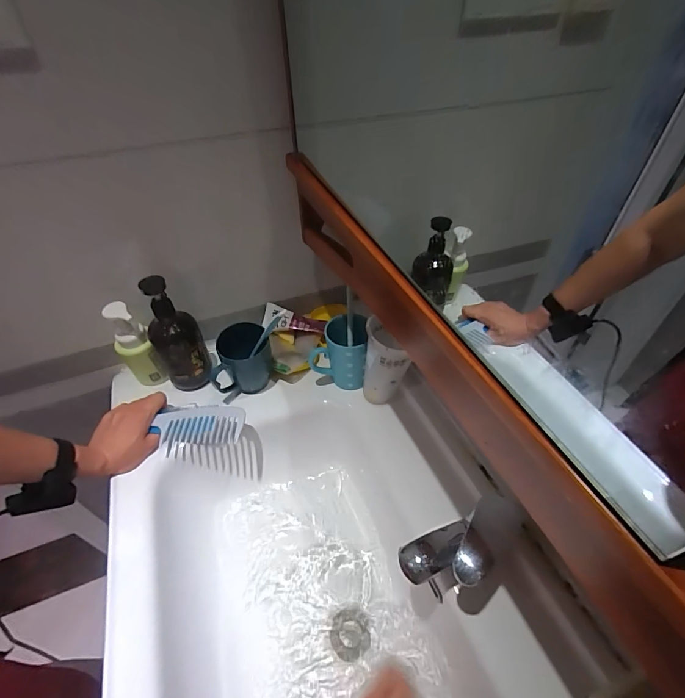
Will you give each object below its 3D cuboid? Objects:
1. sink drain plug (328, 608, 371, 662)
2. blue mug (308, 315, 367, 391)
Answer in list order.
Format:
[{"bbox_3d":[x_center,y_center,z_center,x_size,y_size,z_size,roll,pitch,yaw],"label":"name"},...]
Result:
[{"bbox_3d":[0.010,0.405,0.530,0.054,0.004,0.059,-3,46,-3],"label":"sink drain plug"},{"bbox_3d":[-0.005,0.006,0.651,0.094,0.123,0.076,4,46,5],"label":"blue mug"}]

